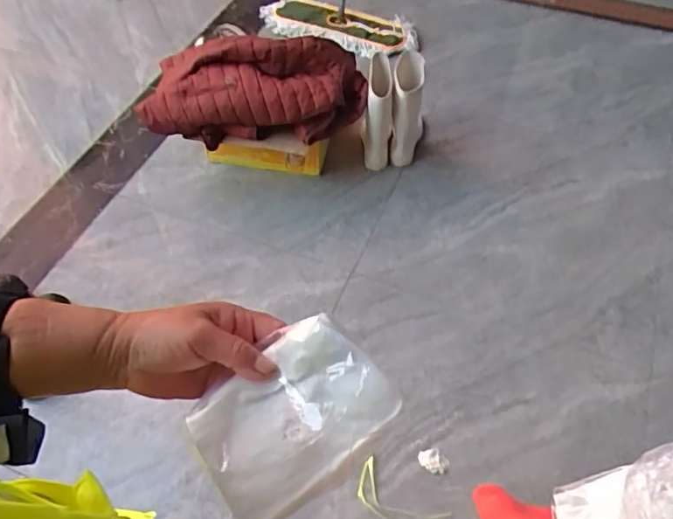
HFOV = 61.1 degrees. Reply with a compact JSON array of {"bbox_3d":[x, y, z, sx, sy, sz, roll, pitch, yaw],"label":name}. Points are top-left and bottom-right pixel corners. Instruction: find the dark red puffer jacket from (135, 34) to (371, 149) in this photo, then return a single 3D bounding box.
[{"bbox_3d":[-0.234,-0.485,1.600,0.621,0.201,0.323,6,52,3],"label":"dark red puffer jacket"}]

